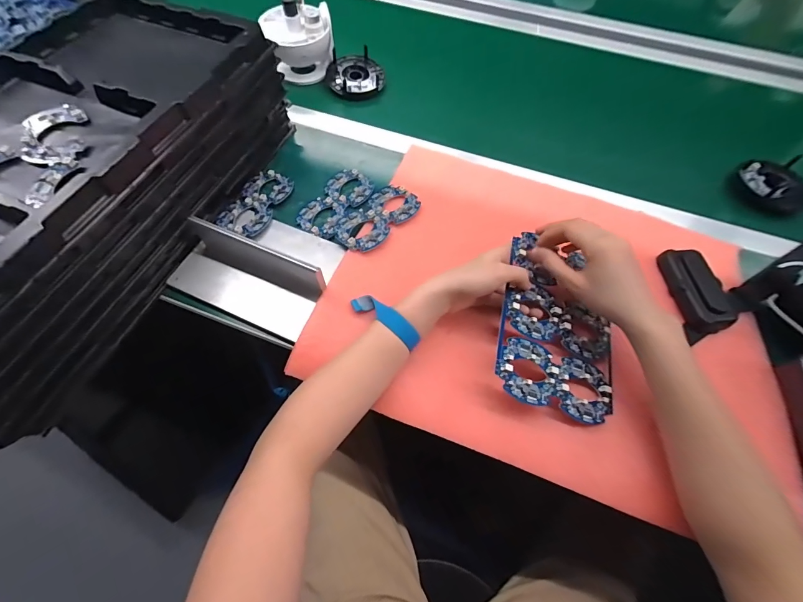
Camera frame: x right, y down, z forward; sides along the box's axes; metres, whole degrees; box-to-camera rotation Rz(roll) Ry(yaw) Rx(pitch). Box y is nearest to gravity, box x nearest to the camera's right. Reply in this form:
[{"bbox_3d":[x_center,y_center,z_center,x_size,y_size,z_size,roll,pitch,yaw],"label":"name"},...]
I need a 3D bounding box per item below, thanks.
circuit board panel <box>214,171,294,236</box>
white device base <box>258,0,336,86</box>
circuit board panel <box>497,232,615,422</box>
[{"bbox_3d":[-0.202,-0.140,0.507,0.067,0.010,0.123,18,63,8],"label":"circuit board panel"},{"bbox_3d":[-0.181,-0.459,0.639,0.115,0.104,0.098,-20,64,-12],"label":"white device base"},{"bbox_3d":[0.175,0.025,0.400,0.133,0.012,0.191,20,63,-9],"label":"circuit board panel"}]

